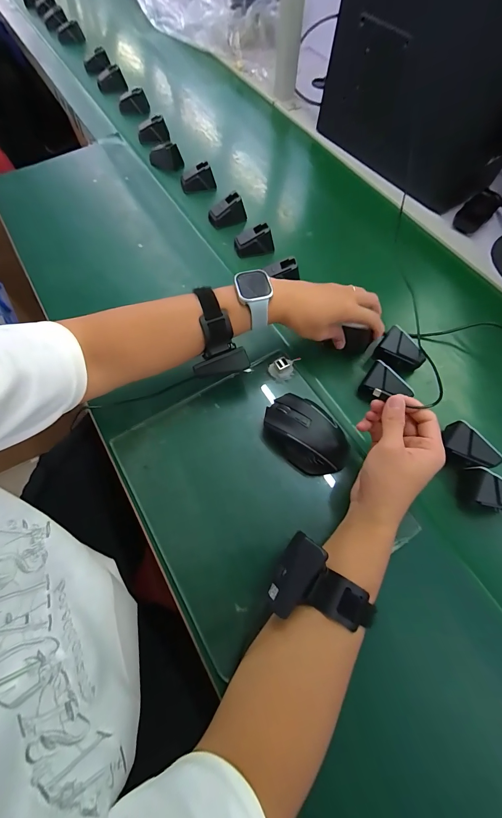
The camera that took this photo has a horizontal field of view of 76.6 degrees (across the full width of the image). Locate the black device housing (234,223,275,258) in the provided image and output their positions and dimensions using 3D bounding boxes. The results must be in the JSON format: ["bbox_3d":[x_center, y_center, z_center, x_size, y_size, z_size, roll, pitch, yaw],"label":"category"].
[{"bbox_3d":[0.007,-0.302,0.570,0.067,0.043,0.033,-7,65,-6],"label":"black device housing"}]

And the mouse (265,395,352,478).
[{"bbox_3d":[0.070,0.034,0.405,0.114,0.051,0.068,40,69,15],"label":"mouse"}]

